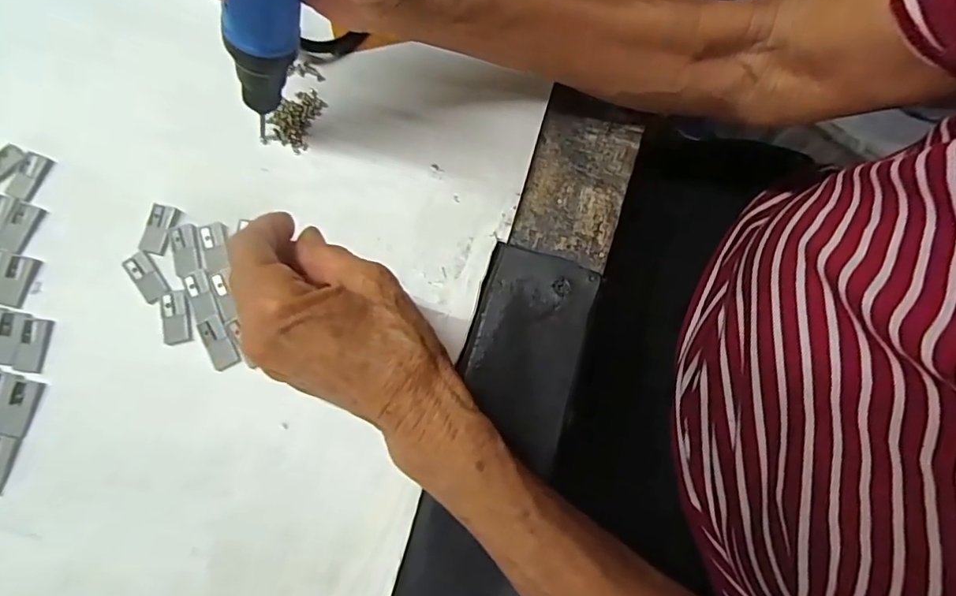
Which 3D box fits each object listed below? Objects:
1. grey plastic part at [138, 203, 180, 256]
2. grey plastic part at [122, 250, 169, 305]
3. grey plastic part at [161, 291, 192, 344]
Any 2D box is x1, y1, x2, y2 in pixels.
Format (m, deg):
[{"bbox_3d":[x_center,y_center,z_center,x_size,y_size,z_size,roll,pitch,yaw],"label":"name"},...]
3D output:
[{"bbox_3d":[-0.178,-0.039,0.291,0.015,0.004,0.028,10,75,3],"label":"grey plastic part"},{"bbox_3d":[-0.181,-0.012,0.283,0.013,0.004,0.029,-38,78,-10],"label":"grey plastic part"},{"bbox_3d":[-0.162,0.010,0.277,0.015,0.004,0.028,-11,75,-3],"label":"grey plastic part"}]

